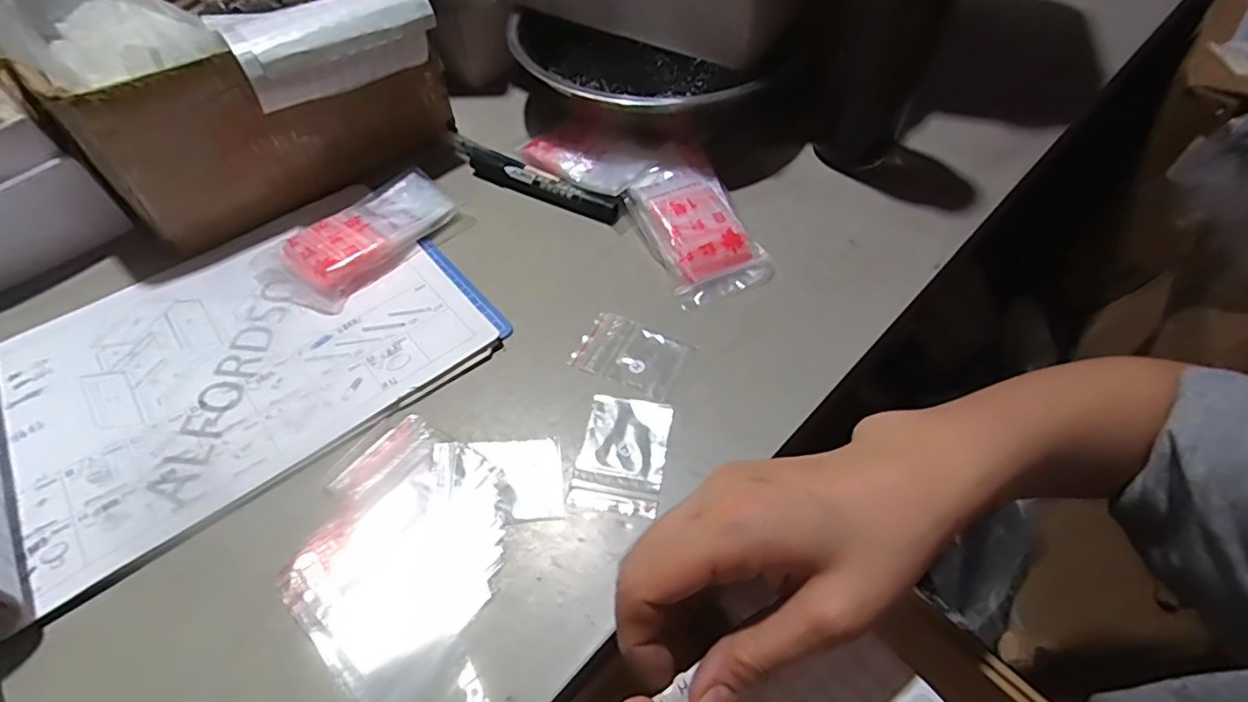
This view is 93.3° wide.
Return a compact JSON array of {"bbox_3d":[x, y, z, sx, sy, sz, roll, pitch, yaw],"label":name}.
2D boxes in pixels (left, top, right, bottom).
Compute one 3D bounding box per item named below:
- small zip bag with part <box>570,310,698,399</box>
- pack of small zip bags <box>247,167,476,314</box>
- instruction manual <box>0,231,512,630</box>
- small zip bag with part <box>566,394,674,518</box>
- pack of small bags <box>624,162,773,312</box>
[{"bbox_3d":[0.005,0.001,0.380,0.069,0.004,0.048,23,57,16],"label":"small zip bag with part"},{"bbox_3d":[-0.187,-0.085,0.428,0.070,0.020,0.138,34,60,23],"label":"pack of small zip bags"},{"bbox_3d":[-0.303,0.009,0.322,0.426,0.084,0.222,-34,60,-23],"label":"instruction manual"},{"bbox_3d":[-0.001,0.057,0.334,0.049,0.007,0.069,9,54,7],"label":"small zip bag with part"},{"bbox_3d":[0.054,-0.091,0.431,0.075,0.025,0.120,-18,55,-13],"label":"pack of small bags"}]

